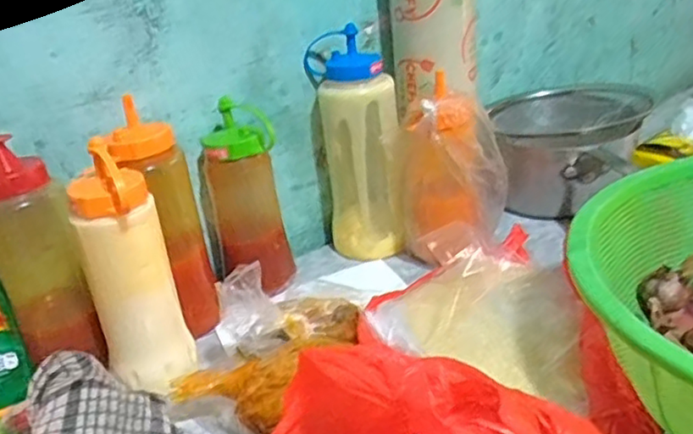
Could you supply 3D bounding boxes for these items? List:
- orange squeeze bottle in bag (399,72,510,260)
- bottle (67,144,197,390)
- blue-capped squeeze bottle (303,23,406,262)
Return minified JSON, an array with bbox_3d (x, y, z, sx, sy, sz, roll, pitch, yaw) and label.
[{"bbox_3d":[0.109,-0.045,0.693,0.105,0.172,0.075,10,31,29],"label":"orange squeeze bottle in bag"},{"bbox_3d":[-0.178,0.047,0.539,0.066,0.196,0.065,-4,26,4],"label":"bottle"},{"bbox_3d":[0.014,-0.071,0.721,0.095,0.227,0.072,-4,27,5],"label":"blue-capped squeeze bottle"}]

